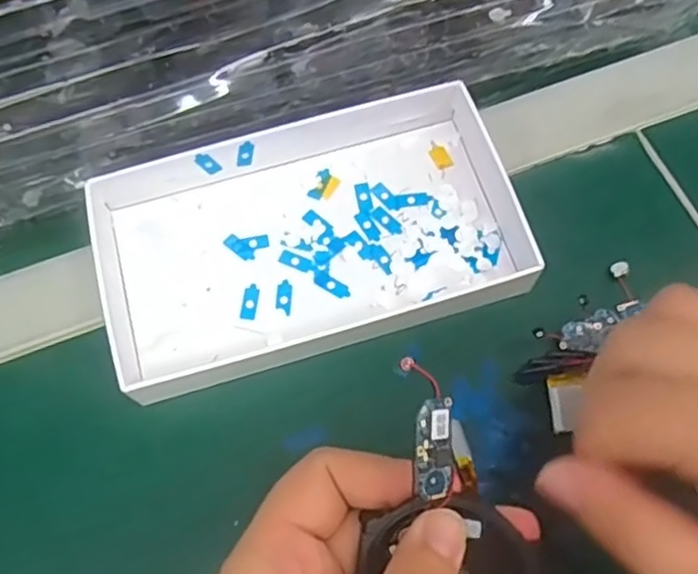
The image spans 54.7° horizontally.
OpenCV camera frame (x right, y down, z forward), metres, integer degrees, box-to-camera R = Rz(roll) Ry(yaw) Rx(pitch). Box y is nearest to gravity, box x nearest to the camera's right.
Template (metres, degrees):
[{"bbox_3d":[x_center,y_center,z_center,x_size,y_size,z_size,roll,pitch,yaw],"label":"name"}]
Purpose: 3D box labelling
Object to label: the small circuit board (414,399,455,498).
[{"bbox_3d":[0.024,0.045,0.189,0.011,0.006,0.028,-3,94,1],"label":"small circuit board"}]

